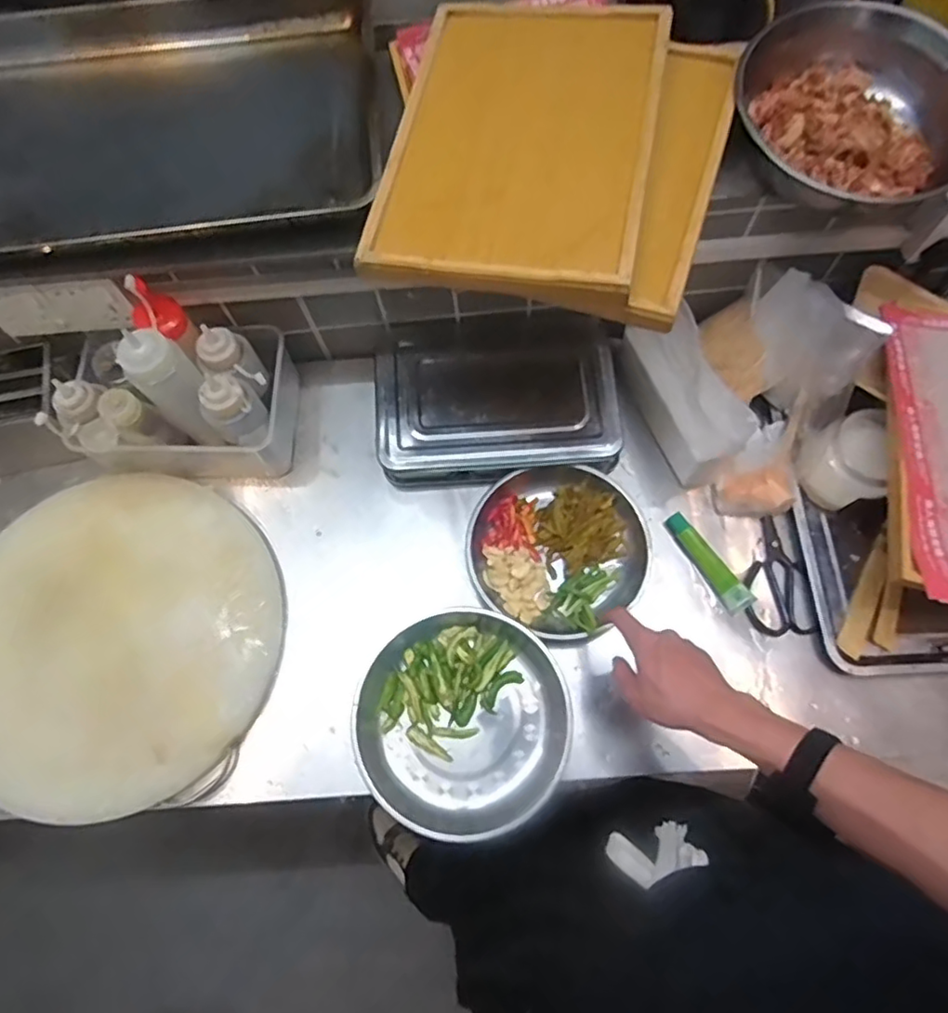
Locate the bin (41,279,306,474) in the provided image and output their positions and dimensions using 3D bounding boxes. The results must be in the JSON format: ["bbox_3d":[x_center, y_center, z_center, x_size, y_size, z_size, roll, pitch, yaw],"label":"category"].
[{"bbox_3d":[-0.383,-0.152,0.781,0.234,0.231,0.188,-2,70,2],"label":"bin"}]

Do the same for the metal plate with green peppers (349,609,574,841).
[{"bbox_3d":[-0.014,0.252,0.732,0.246,0.045,0.240,-1,70,2],"label":"metal plate with green peppers"}]

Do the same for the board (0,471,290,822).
[{"bbox_3d":[-0.455,0.167,0.773,0.411,0.029,0.392,1,75,-2],"label":"board"}]

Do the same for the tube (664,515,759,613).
[{"bbox_3d":[0.306,0.071,0.799,0.026,0.023,0.145,-32,72,-9],"label":"tube"}]

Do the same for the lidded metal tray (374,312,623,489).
[{"bbox_3d":[0.030,-0.148,0.850,0.320,0.064,0.226,-4,70,1],"label":"lidded metal tray"}]

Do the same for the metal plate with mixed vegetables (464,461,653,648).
[{"bbox_3d":[0.108,0.056,0.802,0.225,0.045,0.215,-1,70,2],"label":"metal plate with mixed vegetables"}]

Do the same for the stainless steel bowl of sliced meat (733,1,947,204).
[{"bbox_3d":[0.426,-0.440,0.685,0.267,0.064,0.260,-1,70,2],"label":"stainless steel bowl of sliced meat"}]

